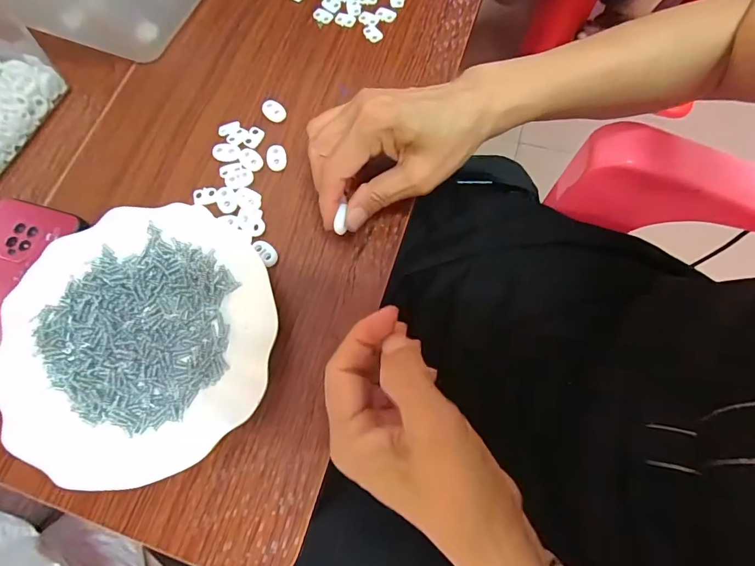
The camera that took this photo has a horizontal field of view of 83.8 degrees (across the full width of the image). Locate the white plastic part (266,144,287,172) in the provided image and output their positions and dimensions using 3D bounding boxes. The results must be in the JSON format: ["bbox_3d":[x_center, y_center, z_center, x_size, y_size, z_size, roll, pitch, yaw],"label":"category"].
[{"bbox_3d":[-0.082,-0.102,0.341,0.016,0.008,0.022,-11,72,-2],"label":"white plastic part"}]

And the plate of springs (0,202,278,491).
[{"bbox_3d":[-0.162,0.035,0.289,0.178,0.024,0.180,0,72,1],"label":"plate of springs"}]

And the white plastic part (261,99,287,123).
[{"bbox_3d":[-0.088,-0.147,0.358,0.017,0.006,0.023,-30,73,-8],"label":"white plastic part"}]

